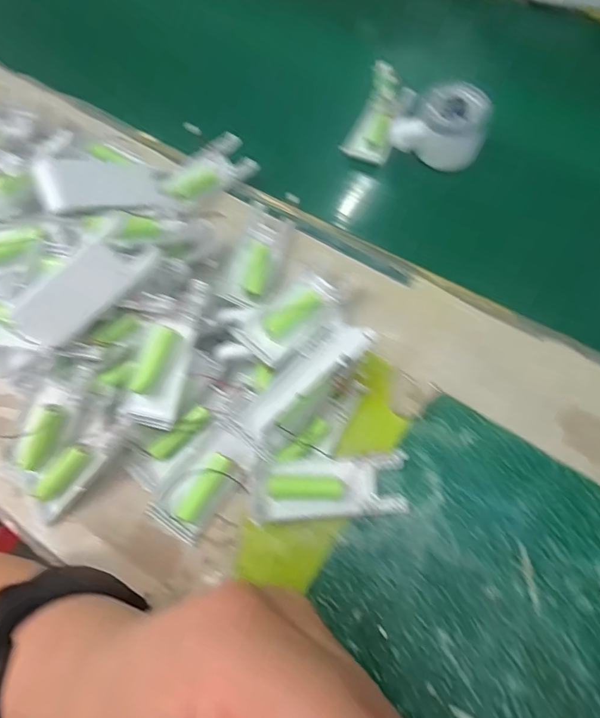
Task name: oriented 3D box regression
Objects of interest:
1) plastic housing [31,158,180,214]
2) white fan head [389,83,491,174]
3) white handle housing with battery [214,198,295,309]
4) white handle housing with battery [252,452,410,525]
[{"bbox_3d":[-0.143,-0.130,0.336,0.093,0.035,0.010,-19,25,-36],"label":"plastic housing"},{"bbox_3d":[0.132,-0.220,0.423,0.084,0.049,0.056,26,69,14],"label":"white fan head"},{"bbox_3d":[-0.035,-0.085,0.374,0.038,0.026,0.104,12,67,9],"label":"white handle housing with battery"},{"bbox_3d":[0.021,0.087,0.305,0.101,0.025,0.040,-6,65,1],"label":"white handle housing with battery"}]

